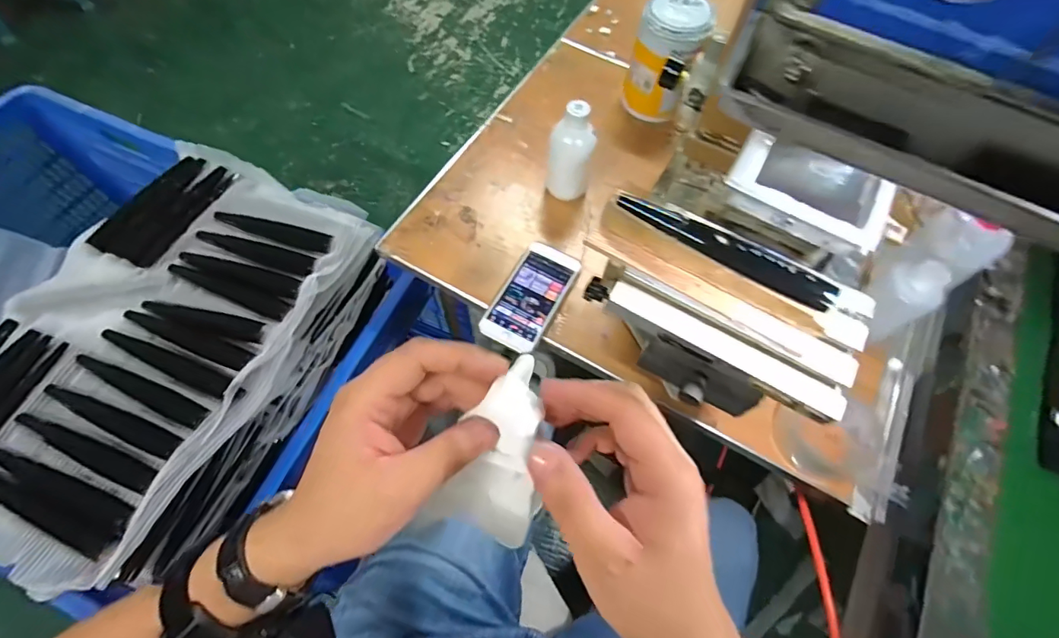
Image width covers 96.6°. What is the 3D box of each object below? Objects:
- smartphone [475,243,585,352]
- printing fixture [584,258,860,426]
[{"bbox_3d":[0.003,-0.029,0.619,0.080,0.011,0.157,25,63,9],"label":"smartphone"},{"bbox_3d":[0.150,0.028,0.407,0.204,0.077,0.070,26,66,11],"label":"printing fixture"}]

